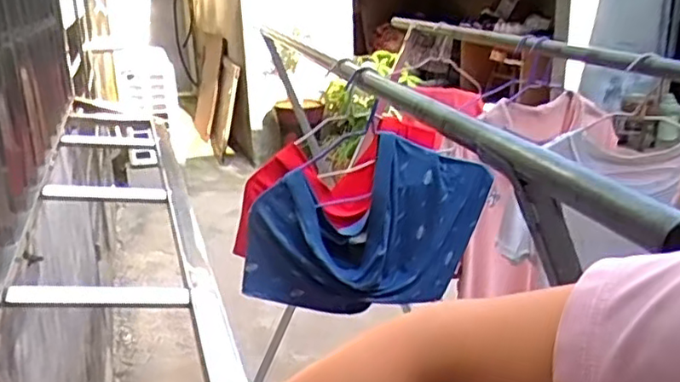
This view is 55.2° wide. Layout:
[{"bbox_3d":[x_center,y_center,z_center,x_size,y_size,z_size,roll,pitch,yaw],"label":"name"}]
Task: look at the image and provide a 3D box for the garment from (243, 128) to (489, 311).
[{"bbox_3d":[0.048,0.066,1.042,0.394,0.250,0.079,-7,19,-17],"label":"garment"}]

